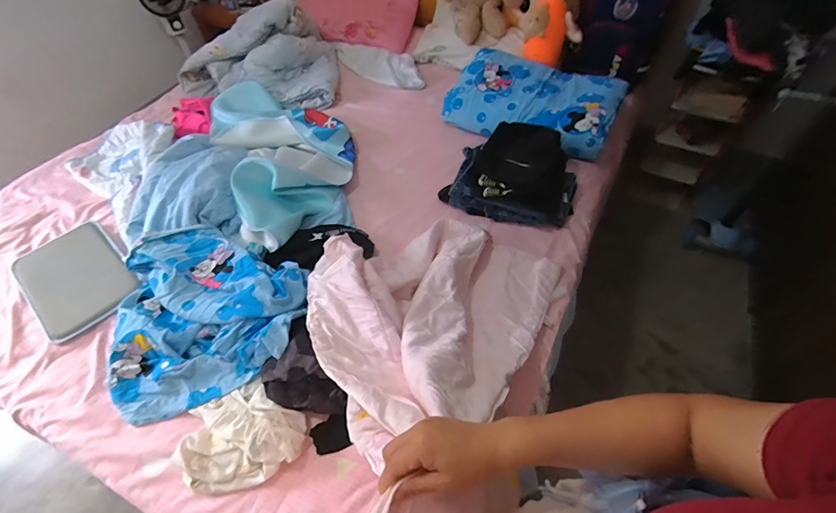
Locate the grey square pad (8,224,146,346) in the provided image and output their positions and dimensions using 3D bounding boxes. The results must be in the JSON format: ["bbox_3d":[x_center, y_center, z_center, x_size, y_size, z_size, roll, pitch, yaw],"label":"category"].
[{"bbox_3d":[-0.928,0.054,1.069,0.372,0.026,0.229,35,62,24],"label":"grey square pad"}]

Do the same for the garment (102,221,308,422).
[{"bbox_3d":[-0.515,0.153,0.921,0.473,0.142,0.444,21,57,16],"label":"garment"}]

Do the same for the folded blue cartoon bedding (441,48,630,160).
[{"bbox_3d":[0.400,-0.531,1.369,0.556,0.117,0.384,32,60,22],"label":"folded blue cartoon bedding"}]

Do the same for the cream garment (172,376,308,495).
[{"bbox_3d":[-0.354,0.358,0.789,0.234,0.069,0.195,-26,57,-16],"label":"cream garment"}]

